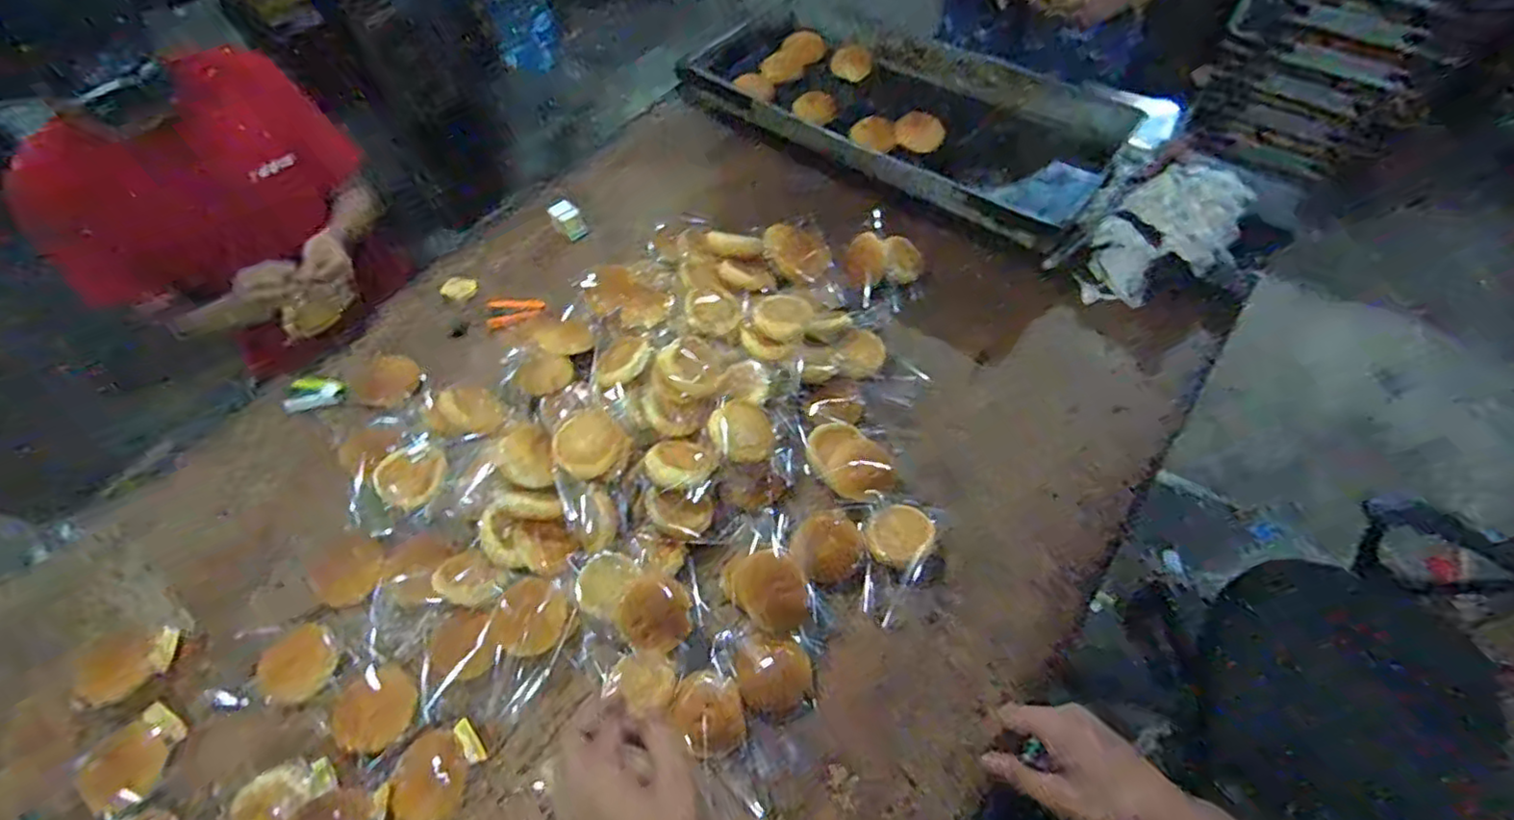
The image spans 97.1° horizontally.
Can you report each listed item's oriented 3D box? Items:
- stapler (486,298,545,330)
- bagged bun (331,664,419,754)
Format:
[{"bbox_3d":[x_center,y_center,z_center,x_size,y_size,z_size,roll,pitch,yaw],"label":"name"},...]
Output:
[{"bbox_3d":[-0.428,-0.179,1.186,0.099,0.019,0.079,-13,58,-8],"label":"stapler"},{"bbox_3d":[-0.466,0.363,0.818,0.085,0.034,0.089,-21,60,-12],"label":"bagged bun"}]

